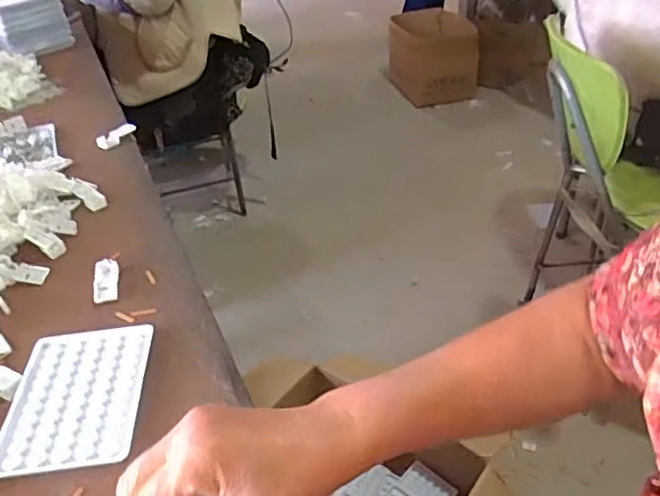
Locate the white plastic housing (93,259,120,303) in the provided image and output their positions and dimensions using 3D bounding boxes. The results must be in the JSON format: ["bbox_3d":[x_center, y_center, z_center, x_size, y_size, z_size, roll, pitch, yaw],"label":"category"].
[{"bbox_3d":[-0.210,0.029,0.575,0.022,0.010,0.059,-12,36,-10],"label":"white plastic housing"}]

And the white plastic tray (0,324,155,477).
[{"bbox_3d":[-0.189,0.109,0.460,0.096,0.006,0.131,-7,35,-2],"label":"white plastic tray"}]

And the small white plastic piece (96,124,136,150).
[{"bbox_3d":[-0.294,-0.153,0.845,0.023,0.014,0.058,25,45,35],"label":"small white plastic piece"}]

